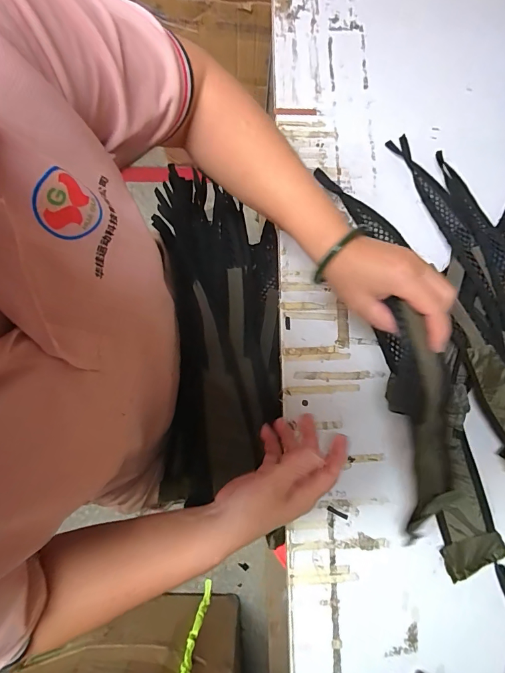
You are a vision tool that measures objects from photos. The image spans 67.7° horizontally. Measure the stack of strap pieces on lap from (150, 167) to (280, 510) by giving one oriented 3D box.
[{"bbox_3d":[-0.046,-0.014,0.522,0.167,0.097,0.445,-1,71,-1],"label":"stack of strap pieces on lap"}]

